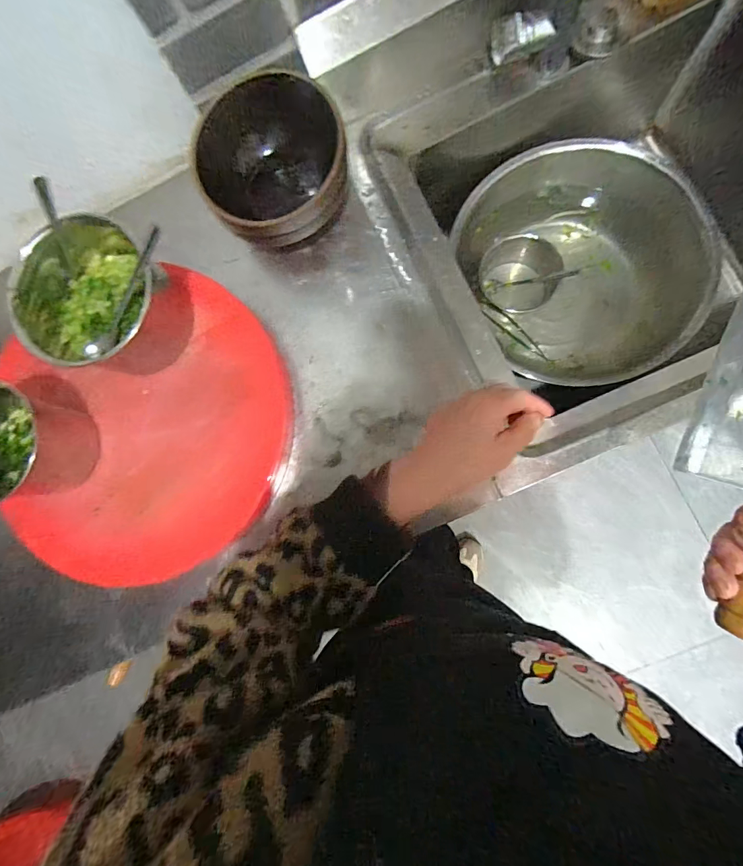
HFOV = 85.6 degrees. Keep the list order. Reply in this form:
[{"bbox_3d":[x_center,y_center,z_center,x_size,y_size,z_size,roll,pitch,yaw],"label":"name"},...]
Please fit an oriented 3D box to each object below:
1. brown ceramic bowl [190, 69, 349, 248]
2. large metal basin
[{"bbox_3d":[-0.113,-0.313,0.488,0.166,0.103,0.154,-1,84,6],"label":"brown ceramic bowl"},{"bbox_3d":[0.348,-0.273,0.667,0.329,0.125,0.370,-30,82,2],"label":"large metal basin"}]

